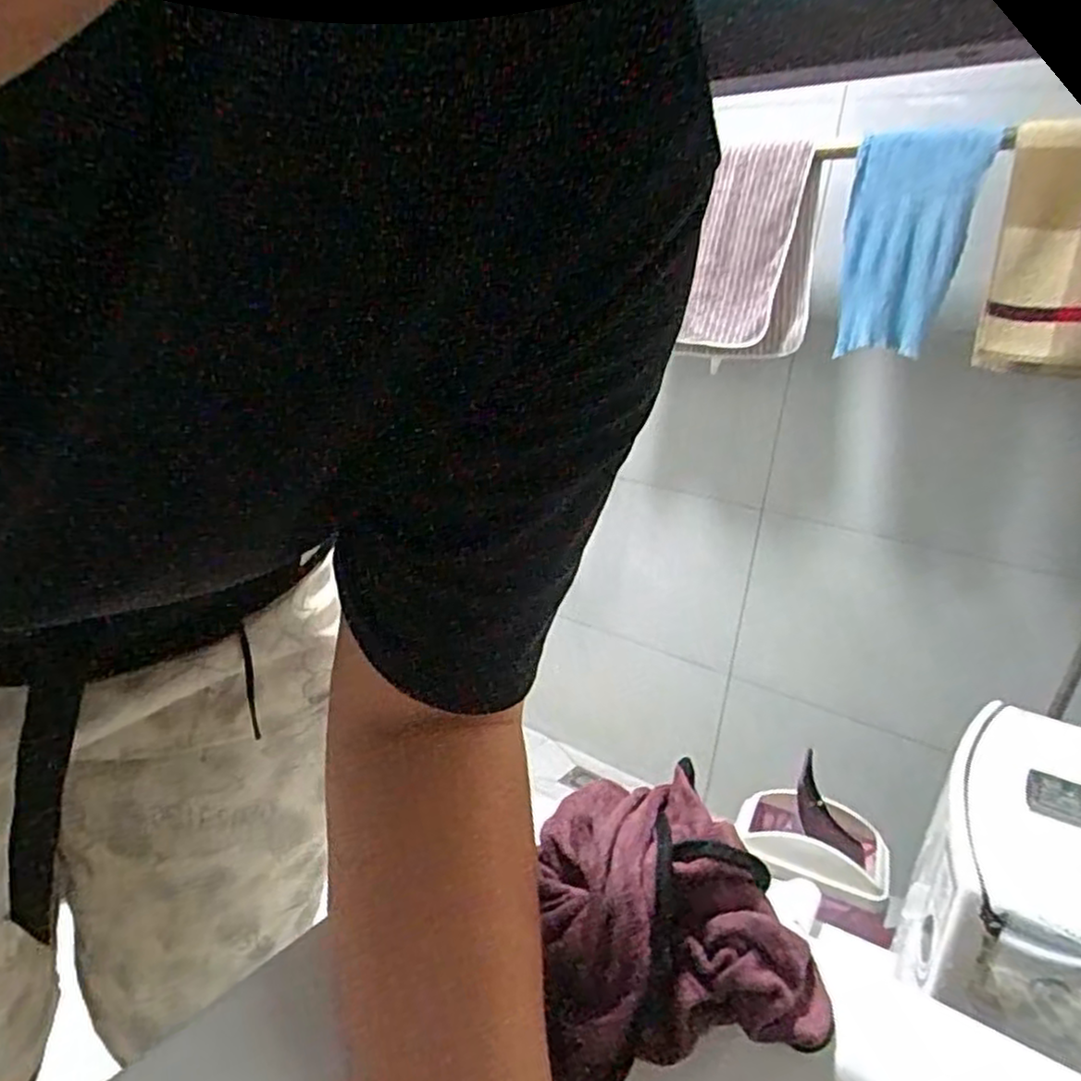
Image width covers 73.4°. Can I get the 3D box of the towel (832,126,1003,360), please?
[{"bbox_3d":[0.585,-0.481,1.180,0.043,0.325,0.207,-5,20,-39],"label":"towel"}]

